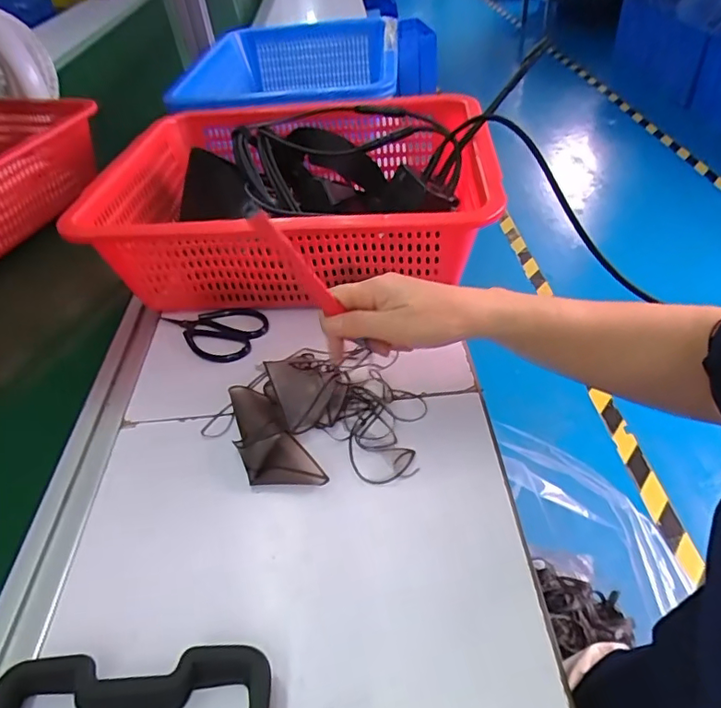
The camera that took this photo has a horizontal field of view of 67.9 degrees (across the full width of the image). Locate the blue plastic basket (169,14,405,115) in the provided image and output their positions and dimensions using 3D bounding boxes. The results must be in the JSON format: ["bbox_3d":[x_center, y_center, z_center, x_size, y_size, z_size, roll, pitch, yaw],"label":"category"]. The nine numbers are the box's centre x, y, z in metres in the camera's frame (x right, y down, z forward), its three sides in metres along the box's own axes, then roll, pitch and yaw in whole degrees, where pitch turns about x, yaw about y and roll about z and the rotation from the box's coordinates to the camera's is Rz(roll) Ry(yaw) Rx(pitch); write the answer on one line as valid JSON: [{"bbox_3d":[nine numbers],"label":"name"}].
[{"bbox_3d":[-0.100,-0.420,0.834,0.299,0.104,0.402,-2,42,4],"label":"blue plastic basket"}]

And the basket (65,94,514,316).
[{"bbox_3d":[-0.064,-0.159,0.571,0.360,0.124,0.289,-1,42,5],"label":"basket"}]

